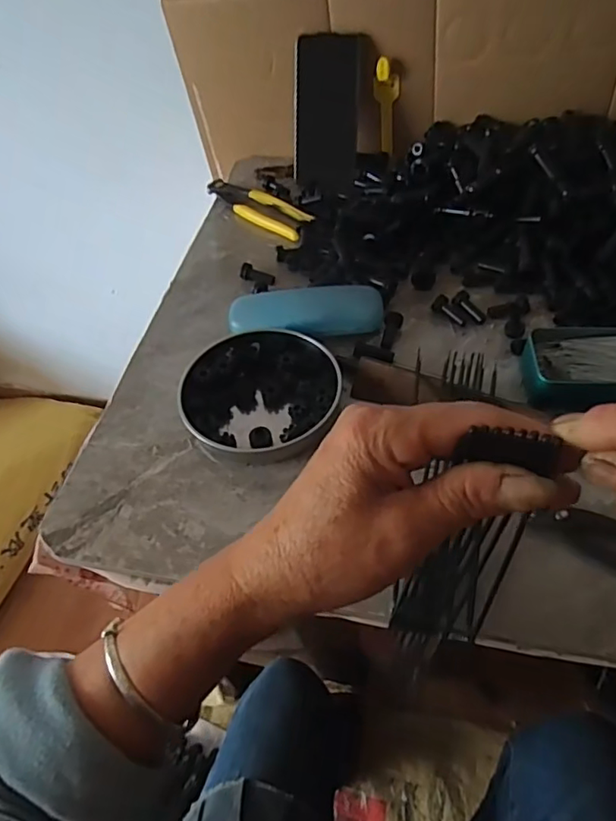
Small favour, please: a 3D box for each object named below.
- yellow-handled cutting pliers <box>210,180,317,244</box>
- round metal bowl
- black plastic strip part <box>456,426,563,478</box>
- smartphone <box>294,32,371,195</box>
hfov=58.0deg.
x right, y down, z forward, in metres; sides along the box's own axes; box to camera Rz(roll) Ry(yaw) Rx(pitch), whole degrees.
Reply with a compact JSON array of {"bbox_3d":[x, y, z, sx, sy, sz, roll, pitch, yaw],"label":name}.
[{"bbox_3d":[-0.063,-0.257,0.693,0.051,0.009,0.172,-37,58,-22],"label":"yellow-handled cutting pliers"},{"bbox_3d":[-0.040,-0.018,0.494,0.135,0.026,0.128,-2,52,3],"label":"round metal bowl"},{"bbox_3d":[0.077,0.015,0.210,0.036,0.018,0.004,6,53,6],"label":"black plastic strip part"},{"bbox_3d":[0.025,-0.366,0.693,0.082,0.171,0.012,8,29,6],"label":"smartphone"}]

